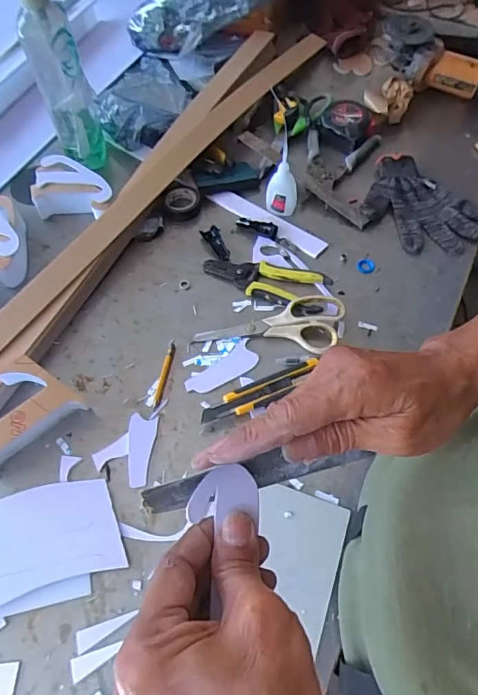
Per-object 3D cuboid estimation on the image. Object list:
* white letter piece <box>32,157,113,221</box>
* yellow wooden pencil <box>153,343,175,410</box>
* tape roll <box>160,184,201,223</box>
[{"bbox_3d":[-0.245,-0.233,0.698,0.133,0.054,0.086,15,61,11],"label":"white letter piece"},{"bbox_3d":[-0.091,0.034,0.562,0.009,0.004,0.087,8,59,7],"label":"yellow wooden pencil"},{"bbox_3d":[-0.089,-0.222,0.702,0.058,0.016,0.067,-10,59,-4],"label":"tape roll"}]

